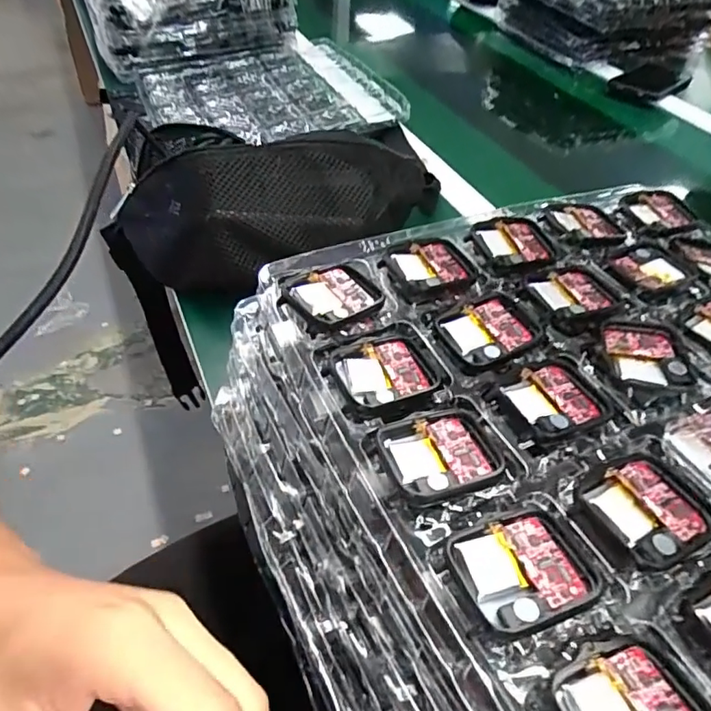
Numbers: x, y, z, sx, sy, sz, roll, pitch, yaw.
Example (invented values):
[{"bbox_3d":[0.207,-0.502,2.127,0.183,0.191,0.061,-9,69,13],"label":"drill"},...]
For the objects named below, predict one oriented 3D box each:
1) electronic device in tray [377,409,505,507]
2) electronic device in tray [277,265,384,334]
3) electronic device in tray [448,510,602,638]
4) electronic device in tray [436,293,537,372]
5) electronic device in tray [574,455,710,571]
[{"bbox_3d":[0.034,0.037,0.208,0.044,0.008,0.038,-13,49,-16],"label":"electronic device in tray"},{"bbox_3d":[-0.012,-0.029,0.261,0.045,0.006,0.037,-26,54,-25],"label":"electronic device in tray"},{"bbox_3d":[0.055,0.070,0.178,0.041,0.007,0.035,-14,49,-17],"label":"electronic device in tray"},{"bbox_3d":[0.063,-0.012,0.254,0.044,0.006,0.037,-19,51,-21],"label":"electronic device in tray"},{"bbox_3d":[0.103,0.055,0.192,0.046,0.006,0.037,-19,51,-20],"label":"electronic device in tray"}]

